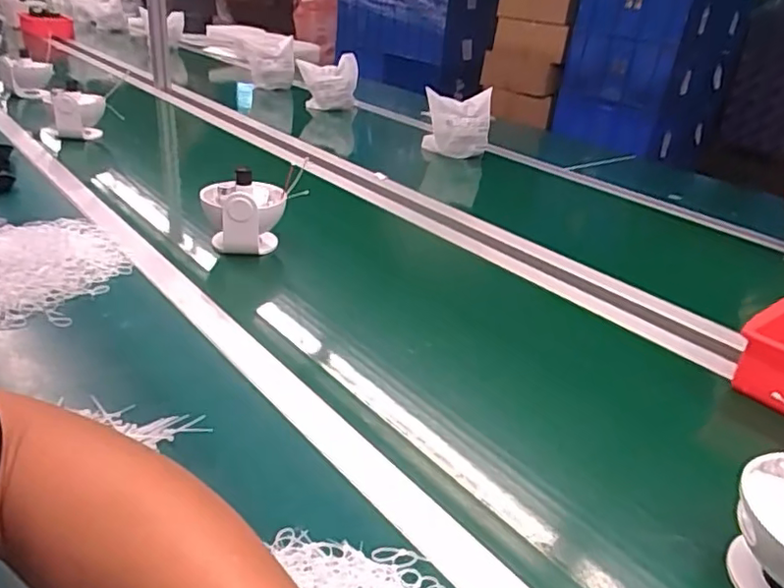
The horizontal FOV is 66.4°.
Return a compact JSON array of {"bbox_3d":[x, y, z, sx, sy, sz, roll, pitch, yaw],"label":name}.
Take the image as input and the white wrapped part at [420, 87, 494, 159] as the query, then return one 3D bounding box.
[{"bbox_3d":[0.152,-0.401,1.423,0.155,0.139,0.095,7,29,4],"label":"white wrapped part"}]

